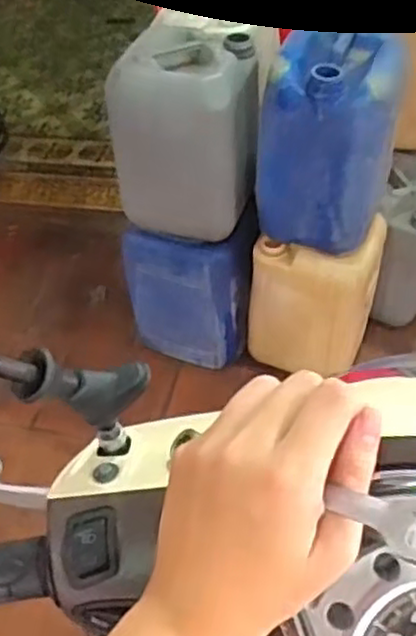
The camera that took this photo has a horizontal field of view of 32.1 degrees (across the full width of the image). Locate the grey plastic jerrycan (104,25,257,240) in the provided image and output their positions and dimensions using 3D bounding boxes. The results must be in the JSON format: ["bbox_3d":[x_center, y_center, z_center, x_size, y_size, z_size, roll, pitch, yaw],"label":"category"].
[{"bbox_3d":[-0.043,-0.383,1.515,0.284,0.346,0.247,4,44,10],"label":"grey plastic jerrycan"}]

